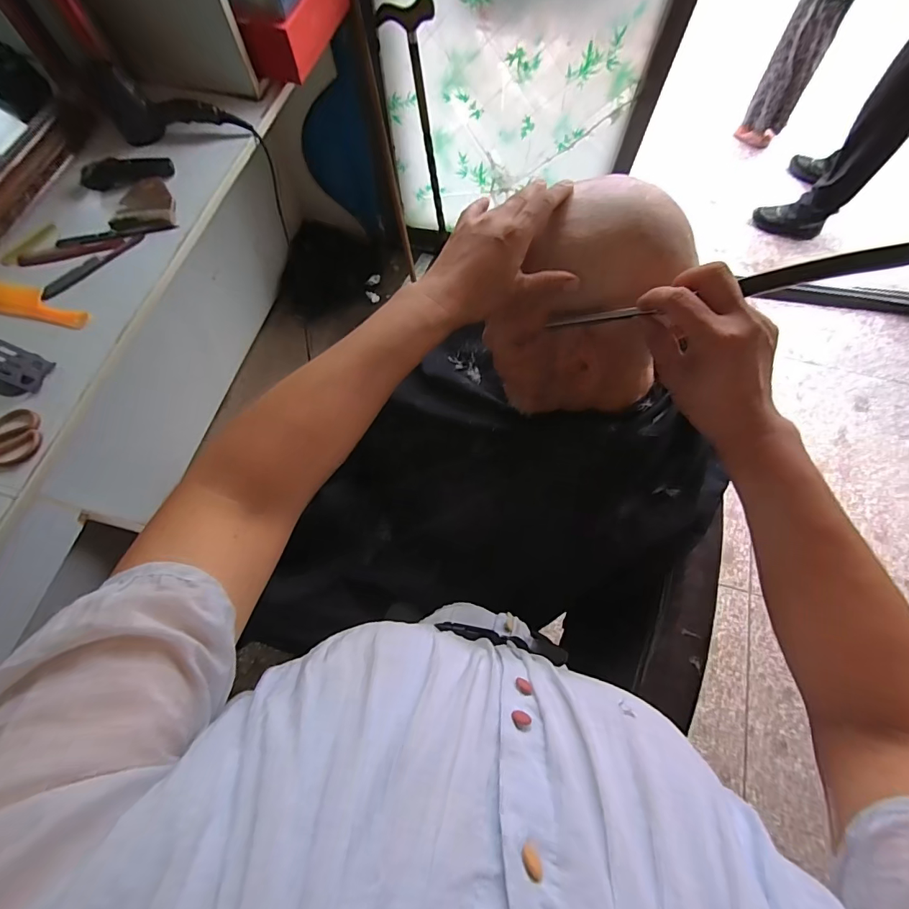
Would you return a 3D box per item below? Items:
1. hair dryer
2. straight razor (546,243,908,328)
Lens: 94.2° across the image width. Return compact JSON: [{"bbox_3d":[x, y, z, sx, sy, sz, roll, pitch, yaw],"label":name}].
[{"bbox_3d":[-0.578,-0.689,0.845,0.286,0.102,0.080,5,70,2],"label":"hair dryer"},{"bbox_3d":[0.181,-0.115,0.307,0.230,0.015,0.012,-3,66,31],"label":"straight razor"}]

